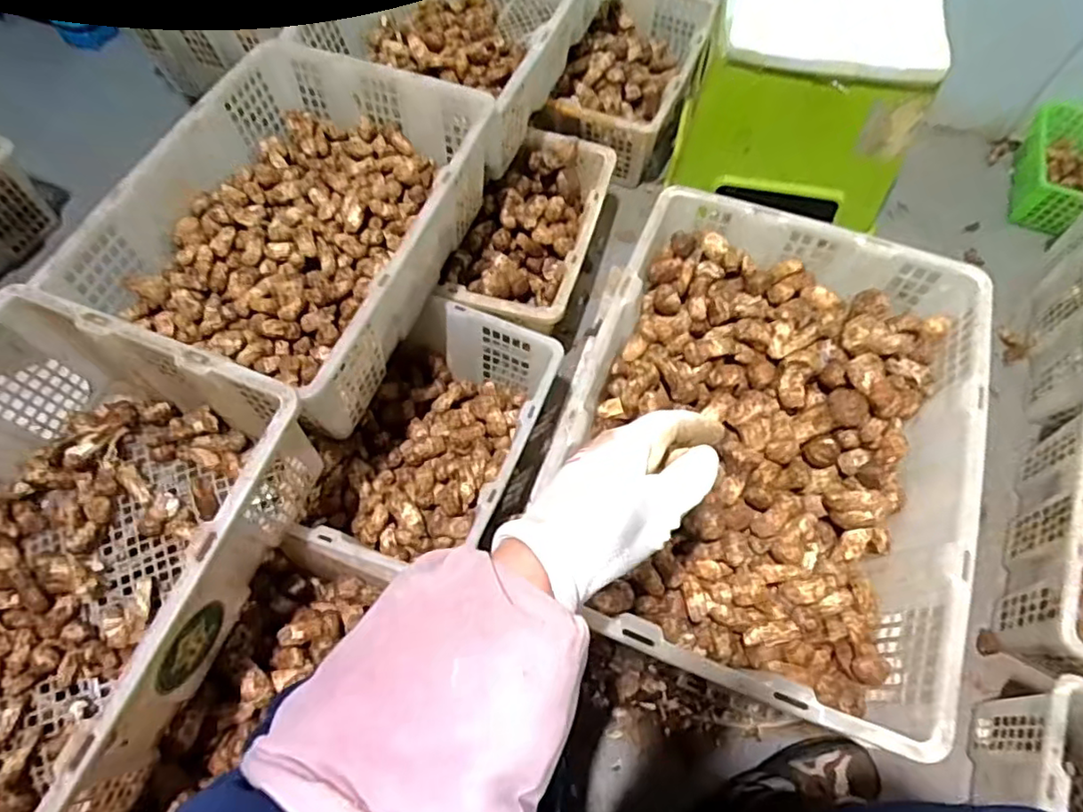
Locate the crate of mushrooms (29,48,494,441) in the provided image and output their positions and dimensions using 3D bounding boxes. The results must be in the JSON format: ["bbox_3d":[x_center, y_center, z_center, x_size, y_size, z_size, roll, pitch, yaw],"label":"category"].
[{"bbox_3d":[-0.300,-0.226,0.776,0.345,0.144,0.479,18,65,7],"label":"crate of mushrooms"}]

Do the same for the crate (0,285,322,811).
[{"bbox_3d":[-0.473,0.164,0.577,0.350,0.176,0.468,21,65,9],"label":"crate"}]

